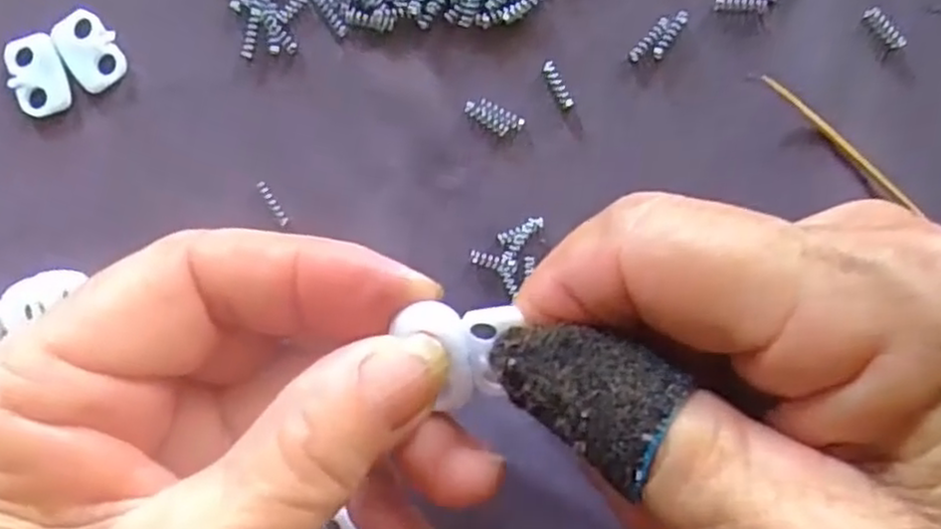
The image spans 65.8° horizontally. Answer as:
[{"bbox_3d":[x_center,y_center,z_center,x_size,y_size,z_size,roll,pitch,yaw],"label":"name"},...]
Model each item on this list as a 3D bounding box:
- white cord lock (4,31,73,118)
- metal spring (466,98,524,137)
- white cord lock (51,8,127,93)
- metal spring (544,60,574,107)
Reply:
[{"bbox_3d":[-0.103,-0.045,0.173,0.013,0.004,0.019,-17,94,1],"label":"white cord lock"},{"bbox_3d":[0.005,-0.035,0.172,0.014,0.004,0.006,28,94,-2],"label":"metal spring"},{"bbox_3d":[-0.090,-0.051,0.172,0.012,0.004,0.018,-30,94,2],"label":"white cord lock"},{"bbox_3d":[0.021,-0.043,0.172,0.004,0.004,0.012,-28,94,2],"label":"metal spring"}]

